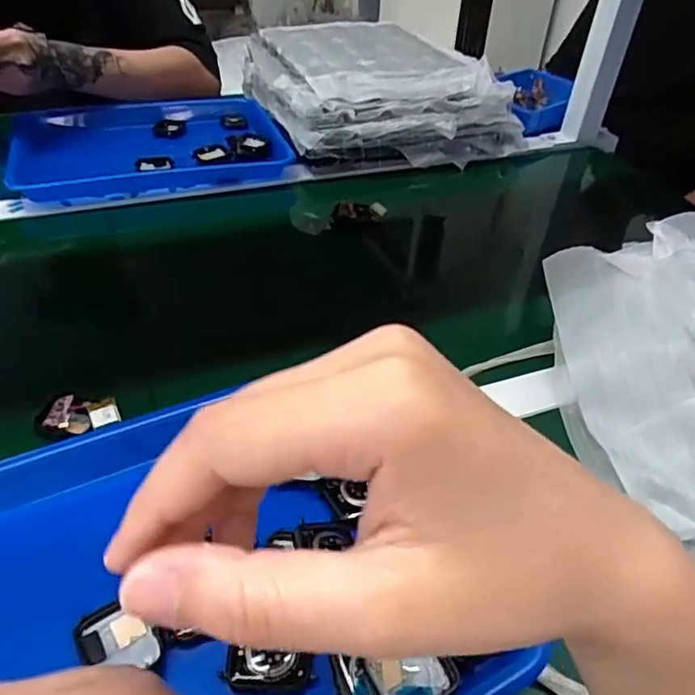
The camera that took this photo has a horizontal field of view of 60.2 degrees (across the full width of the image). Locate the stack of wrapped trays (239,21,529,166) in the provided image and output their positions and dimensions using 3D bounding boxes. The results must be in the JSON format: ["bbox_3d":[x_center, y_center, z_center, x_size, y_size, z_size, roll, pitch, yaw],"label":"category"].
[{"bbox_3d":[0.030,-0.371,0.852,0.296,0.088,0.331,-13,43,-19],"label":"stack of wrapped trays"}]

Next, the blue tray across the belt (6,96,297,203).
[{"bbox_3d":[-0.260,-0.272,0.784,0.315,0.031,0.255,-10,43,-16],"label":"blue tray across the belt"}]

